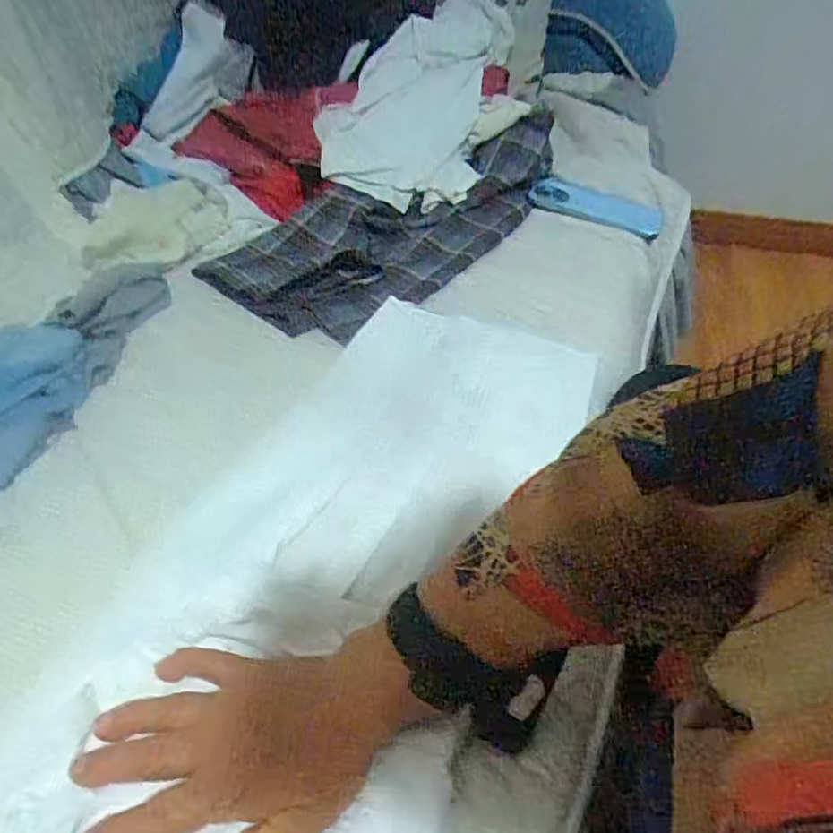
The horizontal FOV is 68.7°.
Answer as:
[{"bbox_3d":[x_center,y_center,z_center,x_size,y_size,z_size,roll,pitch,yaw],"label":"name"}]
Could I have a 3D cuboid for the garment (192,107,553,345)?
[{"bbox_3d":[-0.006,-0.250,0.709,0.204,0.094,0.462,32,51,28],"label":"garment"}]

